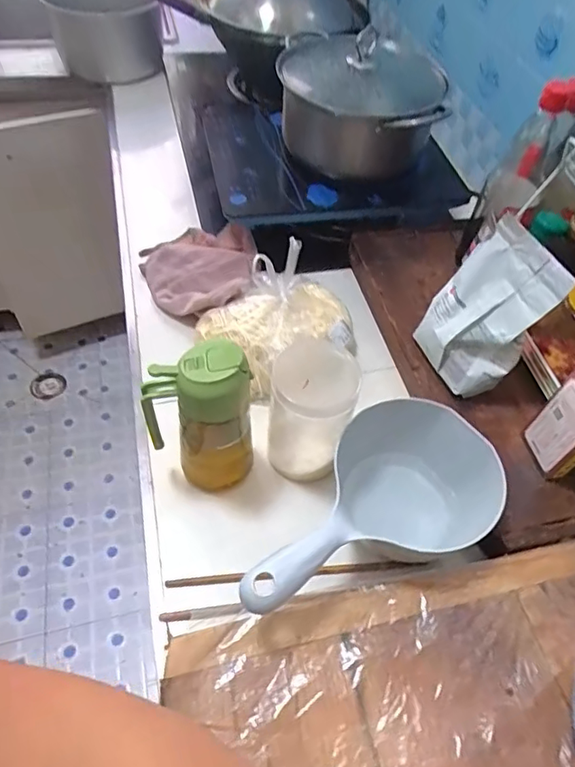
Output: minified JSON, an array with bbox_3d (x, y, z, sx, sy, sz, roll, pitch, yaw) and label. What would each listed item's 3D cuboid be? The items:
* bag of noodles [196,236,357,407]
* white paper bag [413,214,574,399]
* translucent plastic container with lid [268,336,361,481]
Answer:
[{"bbox_3d":[-0.009,-0.080,0.604,0.152,0.130,0.115,-26,60,-22],"label":"bag of noodles"},{"bbox_3d":[0.199,-0.072,0.540,0.065,0.152,0.101,-25,59,-21],"label":"white paper bag"},{"bbox_3d":[0.022,0.028,0.530,0.076,0.155,0.084,6,53,0],"label":"translucent plastic container with lid"}]

